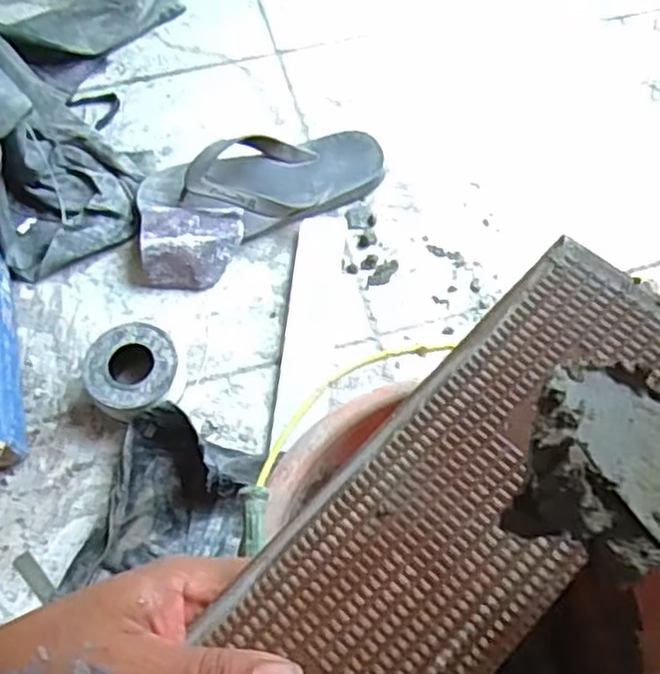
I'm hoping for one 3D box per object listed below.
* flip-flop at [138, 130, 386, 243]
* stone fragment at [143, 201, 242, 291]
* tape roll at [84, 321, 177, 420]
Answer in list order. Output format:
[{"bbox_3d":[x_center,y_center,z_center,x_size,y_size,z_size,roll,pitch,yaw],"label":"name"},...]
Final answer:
[{"bbox_3d":[-0.065,-0.163,0.760,0.254,0.057,0.105,-19,64,-11],"label":"flip-flop"},{"bbox_3d":[-0.142,-0.094,0.735,0.106,0.040,0.085,2,62,0],"label":"stone fragment"},{"bbox_3d":[-0.179,0.034,0.668,0.080,0.044,0.087,0,62,-1],"label":"tape roll"}]

